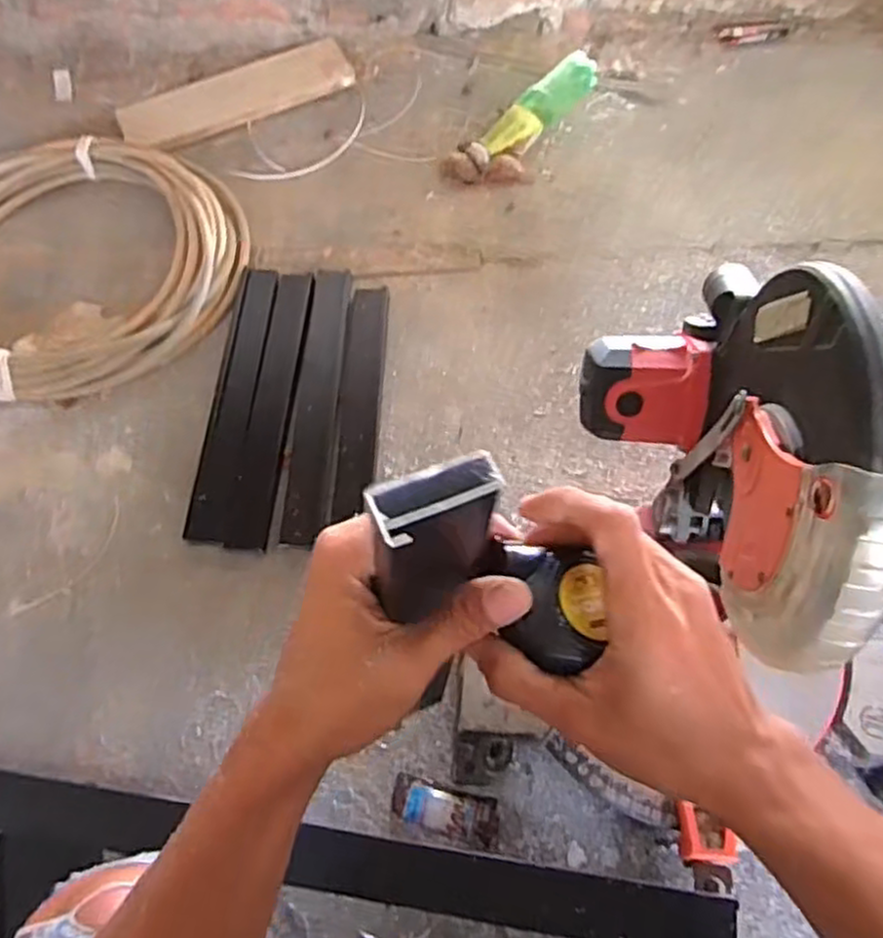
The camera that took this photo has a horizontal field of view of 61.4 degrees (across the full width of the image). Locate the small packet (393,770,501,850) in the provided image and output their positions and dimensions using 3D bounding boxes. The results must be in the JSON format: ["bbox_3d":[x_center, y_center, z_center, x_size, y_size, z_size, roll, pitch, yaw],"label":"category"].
[{"bbox_3d":[0.003,0.322,0.701,0.101,0.021,0.040,13,66,8],"label":"small packet"}]

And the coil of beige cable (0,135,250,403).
[{"bbox_3d":[-0.524,-0.279,1.005,0.491,0.046,0.426,19,67,10],"label":"coil of beige cable"}]

